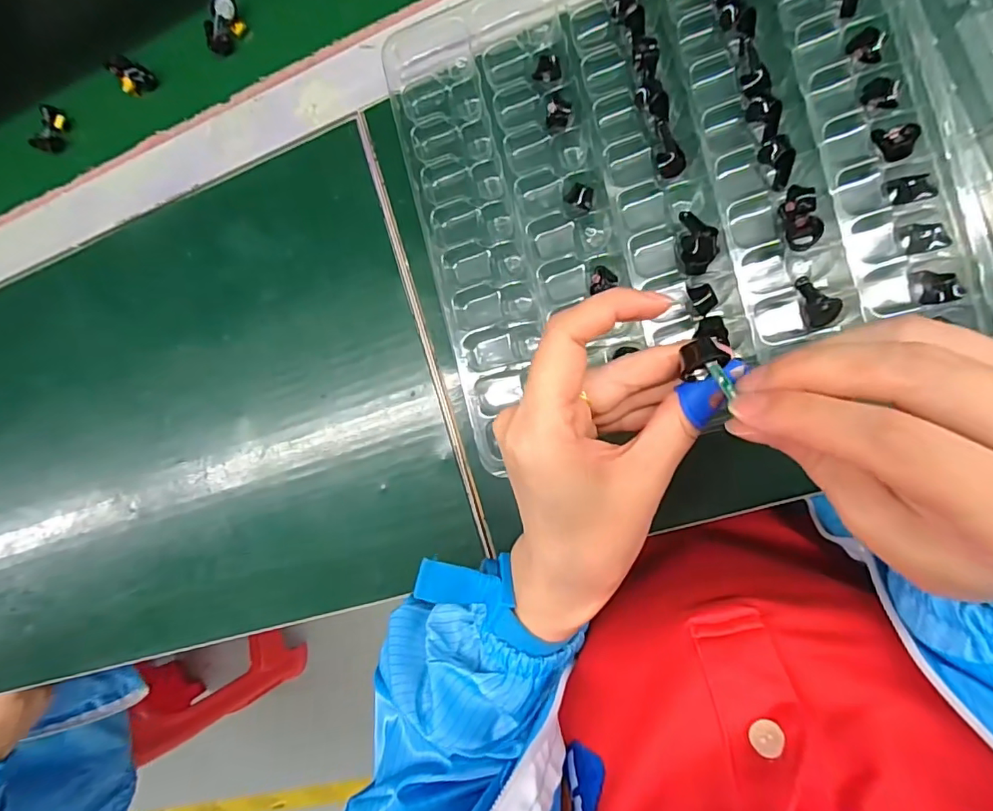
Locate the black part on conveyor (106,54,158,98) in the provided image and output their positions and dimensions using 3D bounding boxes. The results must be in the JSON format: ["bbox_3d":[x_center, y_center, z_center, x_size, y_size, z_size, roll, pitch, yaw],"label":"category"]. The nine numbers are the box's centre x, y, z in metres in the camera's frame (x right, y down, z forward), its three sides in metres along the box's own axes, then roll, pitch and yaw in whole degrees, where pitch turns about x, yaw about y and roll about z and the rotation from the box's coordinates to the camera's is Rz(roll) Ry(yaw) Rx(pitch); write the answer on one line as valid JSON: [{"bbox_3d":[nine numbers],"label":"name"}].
[{"bbox_3d":[-0.266,-0.237,0.364,0.030,0.014,0.021,25,93,3],"label":"black part on conveyor"}]

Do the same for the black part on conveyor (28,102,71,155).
[{"bbox_3d":[-0.336,-0.207,0.379,0.017,0.013,0.033,20,92,3],"label":"black part on conveyor"}]

